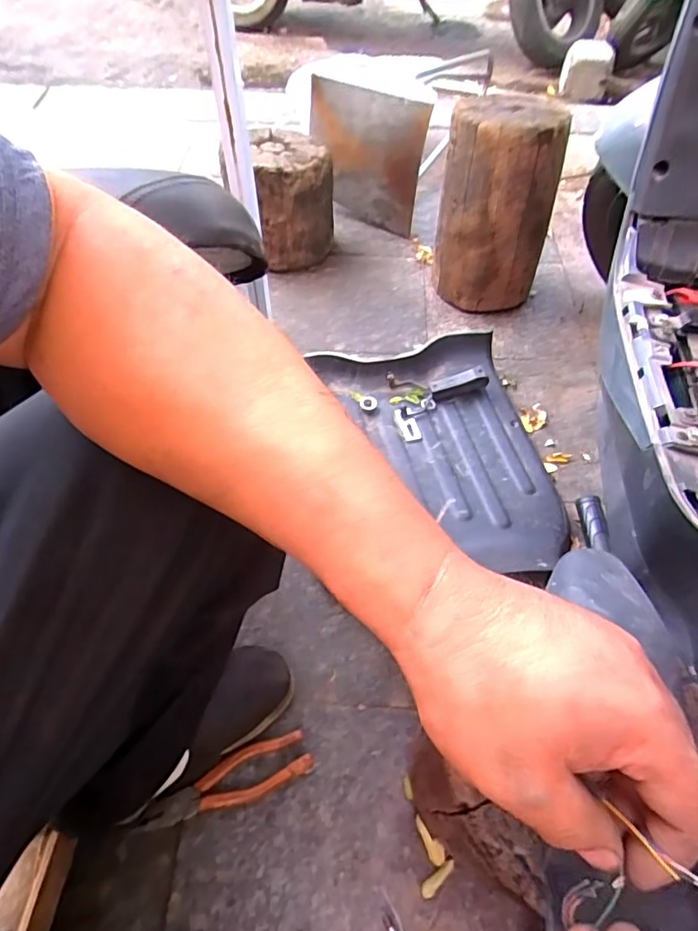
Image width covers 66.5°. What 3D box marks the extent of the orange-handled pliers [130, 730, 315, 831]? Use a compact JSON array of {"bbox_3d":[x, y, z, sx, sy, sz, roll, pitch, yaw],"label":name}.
[{"bbox_3d":[-0.133,0.348,0.579,0.185,0.016,0.050,-20,60,-15],"label":"orange-handled pliers"}]

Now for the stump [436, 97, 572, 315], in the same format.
[{"bbox_3d":[0.269,-0.468,0.988,0.201,0.318,0.196,13,58,6],"label":"stump"}]

